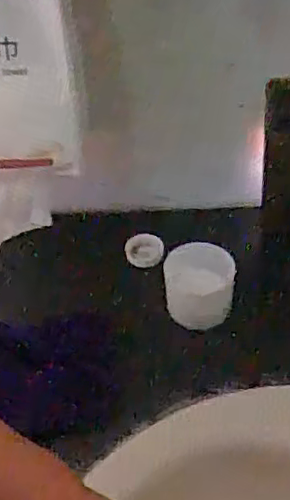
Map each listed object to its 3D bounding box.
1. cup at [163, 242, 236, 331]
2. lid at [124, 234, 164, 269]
[{"bbox_3d":[0.051,0.033,0.579,0.065,0.055,0.057,-2,45,3],"label":"cup"},{"bbox_3d":[-0.001,0.001,0.651,0.040,0.005,0.037,1,67,-2],"label":"lid"}]

